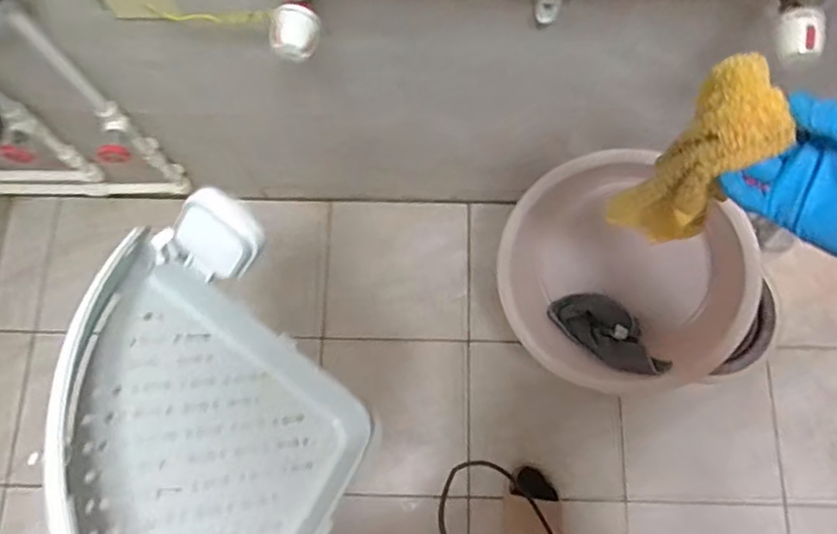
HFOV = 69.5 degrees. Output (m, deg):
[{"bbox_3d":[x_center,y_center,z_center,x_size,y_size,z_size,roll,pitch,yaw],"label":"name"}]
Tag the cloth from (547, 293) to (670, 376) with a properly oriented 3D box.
[{"bbox_3d":[0.317,0.101,0.992,0.195,0.060,0.090,36,75,15],"label":"cloth"}]

